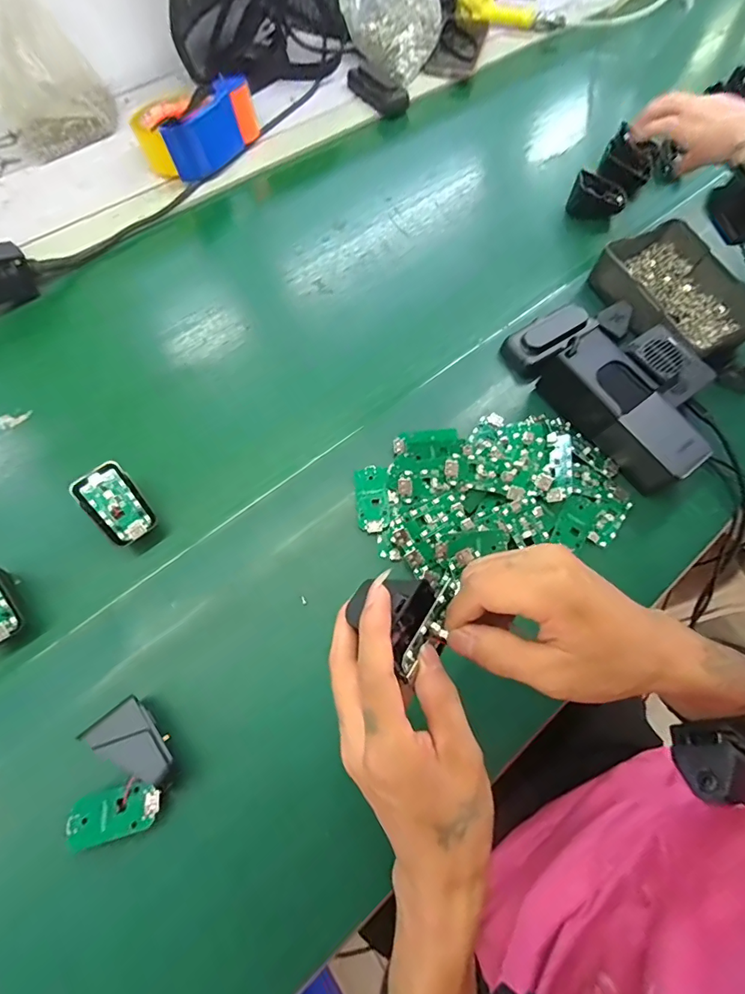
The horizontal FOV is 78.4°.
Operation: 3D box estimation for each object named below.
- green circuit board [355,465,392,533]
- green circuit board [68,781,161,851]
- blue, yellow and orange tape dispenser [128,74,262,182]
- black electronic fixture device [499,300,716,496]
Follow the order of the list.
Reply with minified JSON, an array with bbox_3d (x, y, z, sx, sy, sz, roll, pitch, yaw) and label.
[{"bbox_3d":[0.000,0.001,0.417,0.029,0.004,0.062,-5,67,-3],"label":"green circuit board"},{"bbox_3d":[-0.180,0.220,0.318,0.063,0.008,0.031,-16,48,0],"label":"green circuit board"},{"bbox_3d":[-0.236,-0.485,0.592,0.102,0.060,0.148,39,71,14],"label":"blue, yellow and orange tape dispenser"},{"bbox_3d":[0.251,-0.120,0.455,0.140,0.061,0.215,-31,71,-14],"label":"black electronic fixture device"}]

